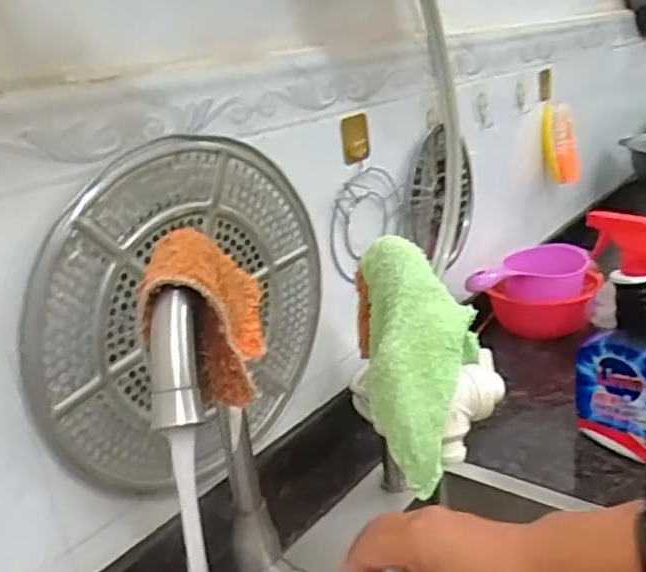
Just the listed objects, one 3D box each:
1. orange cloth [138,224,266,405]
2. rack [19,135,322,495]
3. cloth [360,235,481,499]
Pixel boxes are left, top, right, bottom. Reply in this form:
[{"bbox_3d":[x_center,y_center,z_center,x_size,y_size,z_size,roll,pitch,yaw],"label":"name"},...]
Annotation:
[{"bbox_3d":[-0.056,0.015,0.417,0.042,0.105,0.140,0,21,17],"label":"orange cloth"},{"bbox_3d":[-0.116,0.026,0.621,0.029,0.310,0.326,9,25,36],"label":"rack"},{"bbox_3d":[0.082,0.054,0.543,0.090,0.071,0.210,-5,64,5],"label":"cloth"}]

